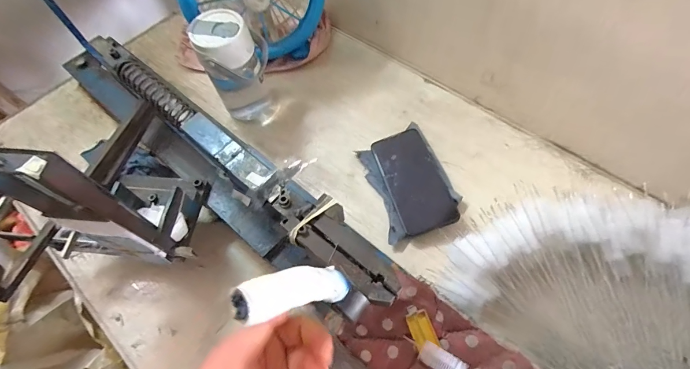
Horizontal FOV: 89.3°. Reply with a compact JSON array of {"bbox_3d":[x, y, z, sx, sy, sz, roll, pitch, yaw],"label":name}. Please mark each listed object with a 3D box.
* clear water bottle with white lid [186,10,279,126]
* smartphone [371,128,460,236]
[{"bbox_3d":[-0.161,-0.169,0.535,0.088,0.162,0.074,-5,61,0],"label":"clear water bottle with white lid"},{"bbox_3d":[0.098,-0.008,0.503,0.077,0.005,0.159,-23,64,6],"label":"smartphone"}]

